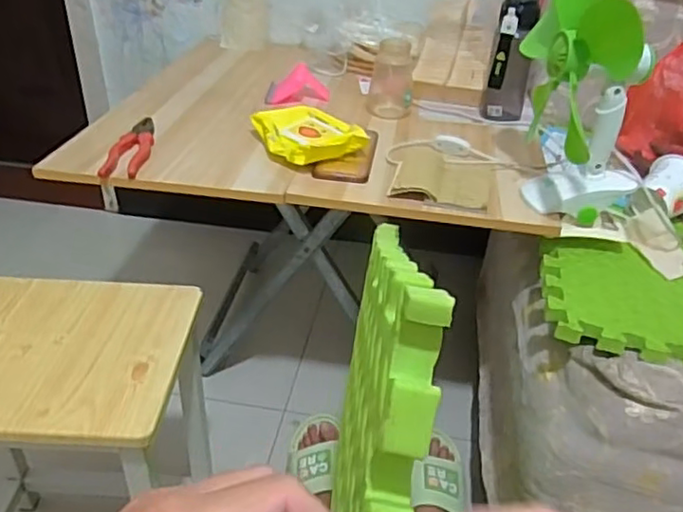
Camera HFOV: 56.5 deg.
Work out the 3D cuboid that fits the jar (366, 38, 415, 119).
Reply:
[{"bbox_3d":[0.083,-0.305,1.062,0.076,0.112,0.071,4,34,3],"label":"jar"}]

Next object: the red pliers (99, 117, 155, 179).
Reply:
[{"bbox_3d":[-0.297,-0.158,0.921,0.053,0.023,0.175,4,34,2],"label":"red pliers"}]

